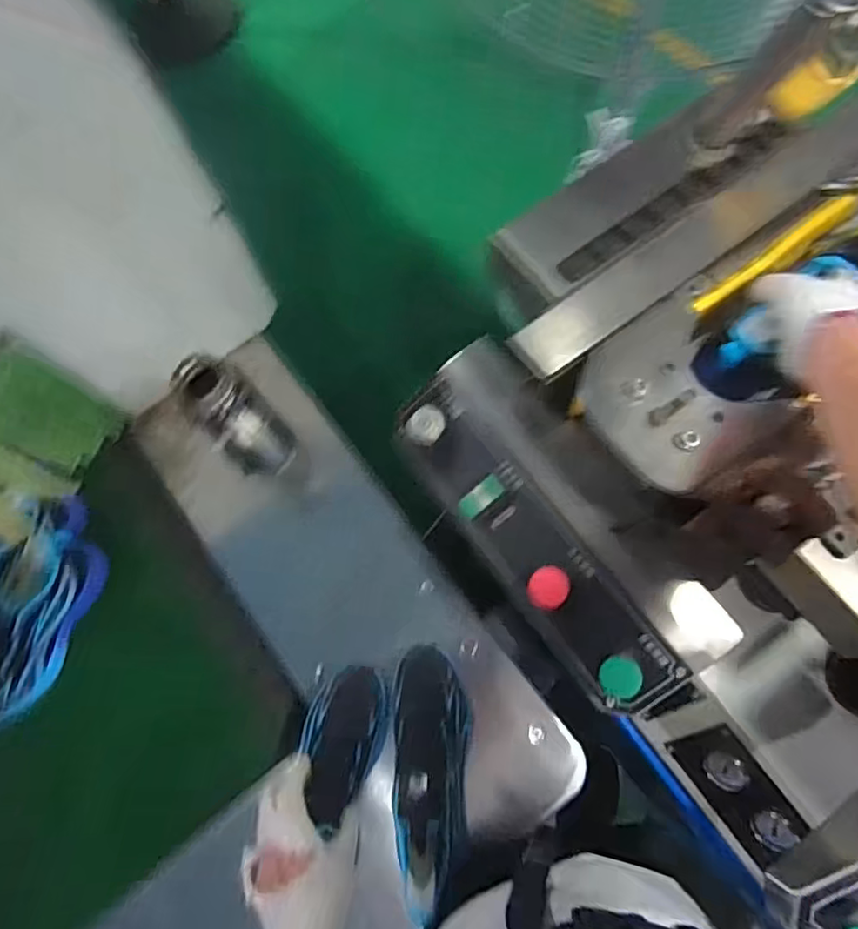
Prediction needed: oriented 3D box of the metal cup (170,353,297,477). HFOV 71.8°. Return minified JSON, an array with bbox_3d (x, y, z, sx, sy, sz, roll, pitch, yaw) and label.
[{"bbox_3d":[-0.236,-0.055,0.747,0.077,0.215,0.087,-37,74,-9],"label":"metal cup"}]

